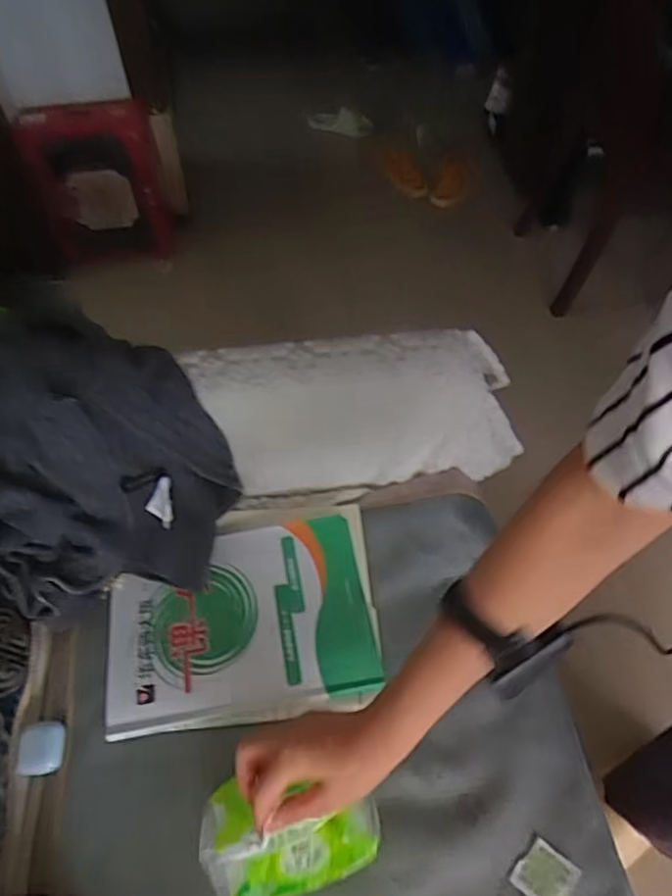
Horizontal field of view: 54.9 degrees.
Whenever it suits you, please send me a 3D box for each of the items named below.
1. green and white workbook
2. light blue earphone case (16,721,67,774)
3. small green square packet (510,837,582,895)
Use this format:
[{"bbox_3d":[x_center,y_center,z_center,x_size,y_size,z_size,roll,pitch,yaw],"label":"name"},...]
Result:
[{"bbox_3d":[-0.108,0.187,0.725,0.286,0.012,0.213,-6,52,-9],"label":"green and white workbook"},{"bbox_3d":[-0.301,0.304,0.663,0.041,0.024,0.051,0,51,-5],"label":"light blue earphone case"},{"bbox_3d":[0.193,0.393,0.596,0.048,0.005,0.051,38,58,23],"label":"small green square packet"}]

